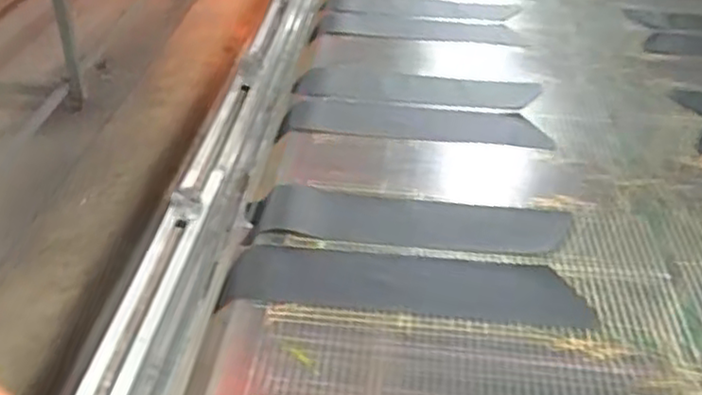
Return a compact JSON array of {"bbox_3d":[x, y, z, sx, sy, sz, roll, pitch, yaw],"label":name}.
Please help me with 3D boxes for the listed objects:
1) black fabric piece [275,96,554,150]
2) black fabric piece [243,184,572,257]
[{"bbox_3d":[0.101,-0.126,1.191,0.432,0.024,0.138,5,37,0],"label":"black fabric piece"},{"bbox_3d":[0.077,0.031,0.974,0.432,0.013,0.123,4,37,0],"label":"black fabric piece"}]

